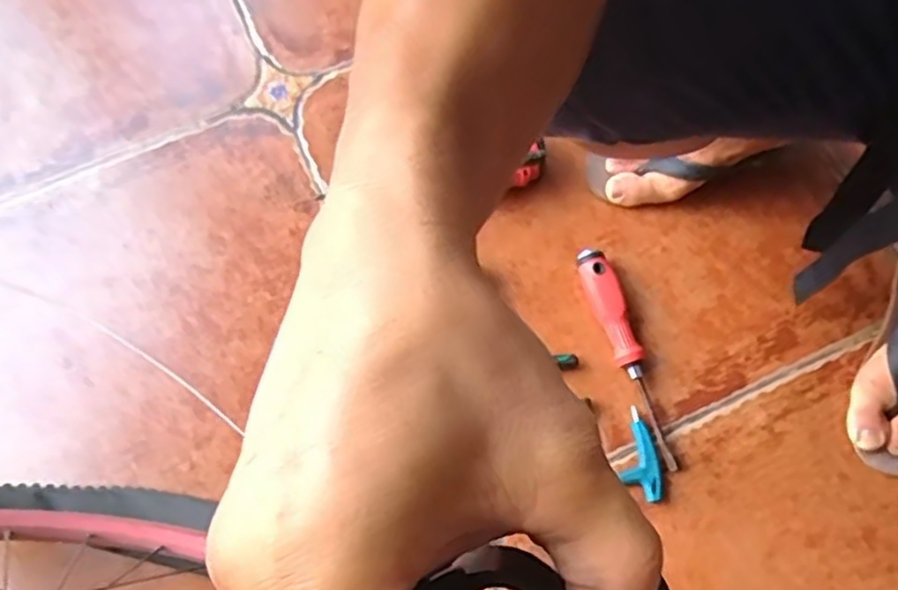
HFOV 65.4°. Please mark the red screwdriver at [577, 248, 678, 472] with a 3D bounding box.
[{"bbox_3d":[0.166,0.055,0.647,0.028,0.028,0.209,-18,73,-5],"label":"red screwdriver"}]

